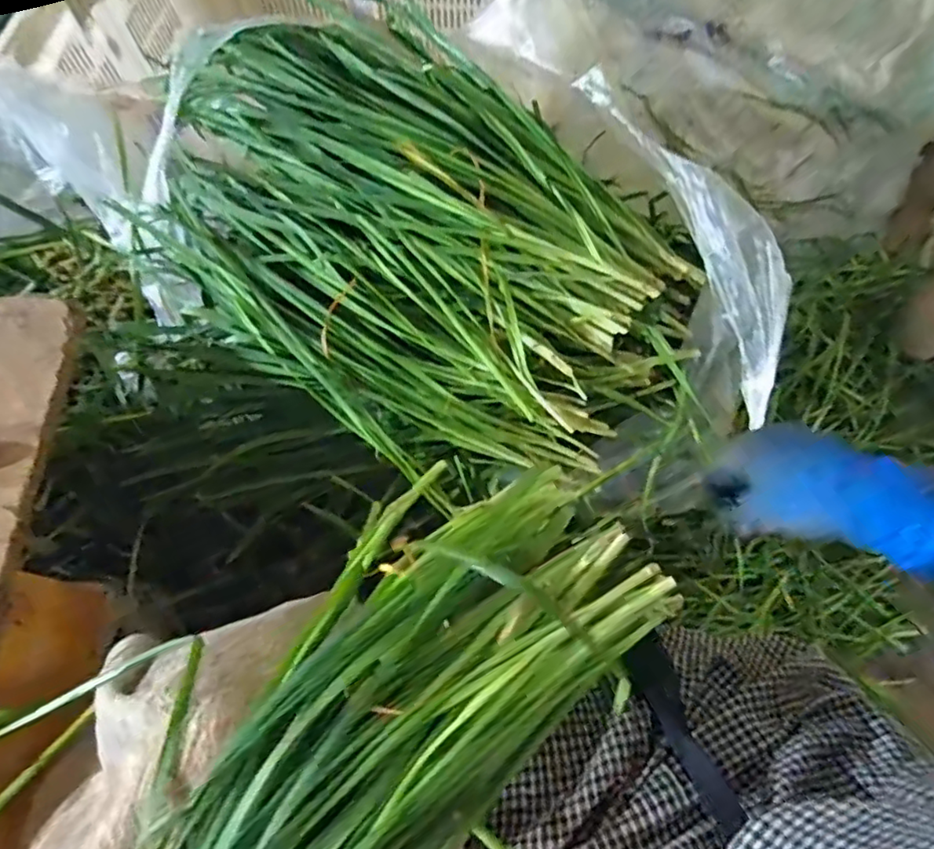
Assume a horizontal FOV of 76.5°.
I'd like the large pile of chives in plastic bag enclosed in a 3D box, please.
[{"bbox_3d":[-0.049,-0.169,0.560,0.497,0.144,0.360,39,71,14],"label":"large pile of chives in plastic bag"}]

